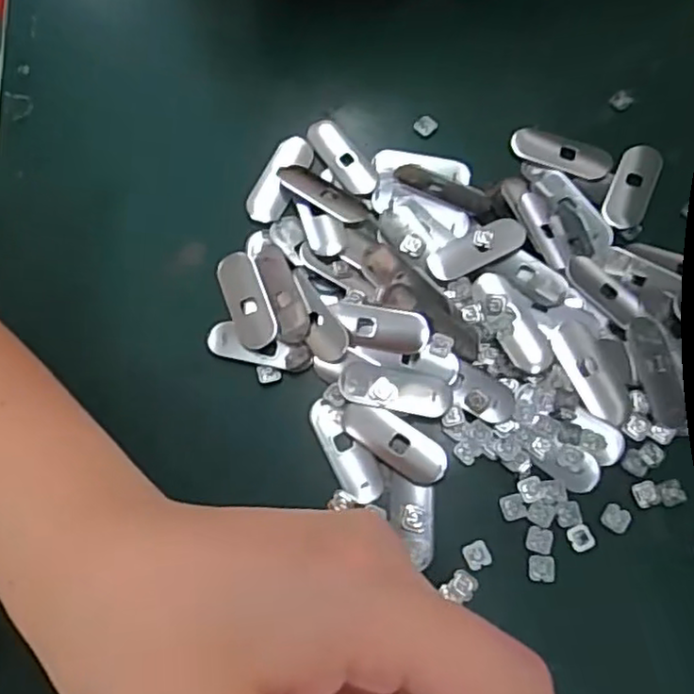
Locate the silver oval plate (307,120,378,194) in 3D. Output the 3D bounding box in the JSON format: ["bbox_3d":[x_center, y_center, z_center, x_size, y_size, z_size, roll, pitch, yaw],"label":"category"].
[{"bbox_3d":[-0.003,-0.098,0.348,0.018,0.005,0.051,-33,72,-9],"label":"silver oval plate"}]

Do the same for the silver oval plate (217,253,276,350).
[{"bbox_3d":[-0.048,-0.023,0.321,0.018,0.004,0.050,-21,71,-5],"label":"silver oval plate"}]

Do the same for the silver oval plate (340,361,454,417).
[{"bbox_3d":[0.022,0.018,0.300,0.050,0.004,0.019,10,71,6],"label":"silver oval plate"}]

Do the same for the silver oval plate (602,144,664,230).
[{"bbox_3d":[0.141,-0.079,0.332,0.020,0.004,0.048,22,73,10],"label":"silver oval plate"}]

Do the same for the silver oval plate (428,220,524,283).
[{"bbox_3d":[0.062,-0.046,0.318,0.048,0.004,0.018,-25,71,-6],"label":"silver oval plate"}]

